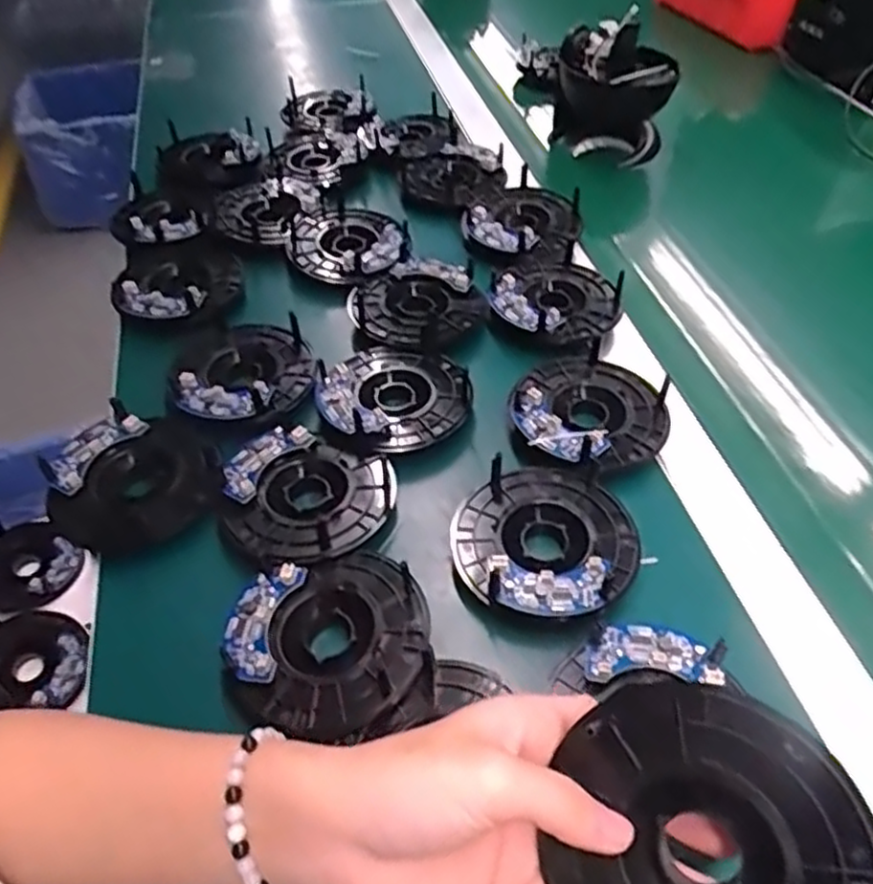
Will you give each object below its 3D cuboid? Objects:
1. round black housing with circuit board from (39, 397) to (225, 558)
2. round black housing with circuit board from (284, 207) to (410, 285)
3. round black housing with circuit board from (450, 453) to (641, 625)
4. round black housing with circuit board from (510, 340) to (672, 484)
[{"bbox_3d":[-0.186,0.021,0.442,0.098,0.027,0.090,-18,49,-15],"label":"round black housing with circuit board"},{"bbox_3d":[-0.075,-0.172,0.602,0.096,0.021,0.117,-19,49,-16],"label":"round black housing with circuit board"},{"bbox_3d":[0.061,0.050,0.398,0.099,0.016,0.101,-1,47,1],"label":"round black housing with circuit board"},{"bbox_3d":[0.101,-0.025,0.465,0.096,0.017,0.110,28,54,25],"label":"round black housing with circuit board"}]

